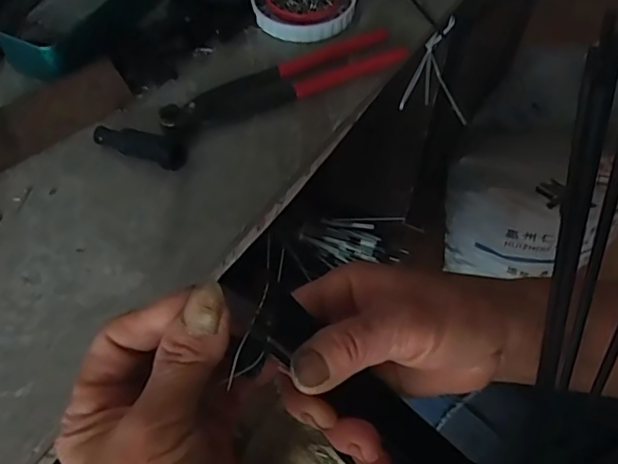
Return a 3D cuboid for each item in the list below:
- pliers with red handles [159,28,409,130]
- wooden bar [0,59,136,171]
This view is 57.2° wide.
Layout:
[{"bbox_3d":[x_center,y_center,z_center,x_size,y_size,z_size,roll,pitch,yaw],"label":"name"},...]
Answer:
[{"bbox_3d":[-0.019,-0.117,0.432,0.190,0.016,0.048,-21,58,-12],"label":"pliers with red handles"},{"bbox_3d":[-0.213,-0.067,0.396,0.184,0.030,0.031,-31,61,-18],"label":"wooden bar"}]

